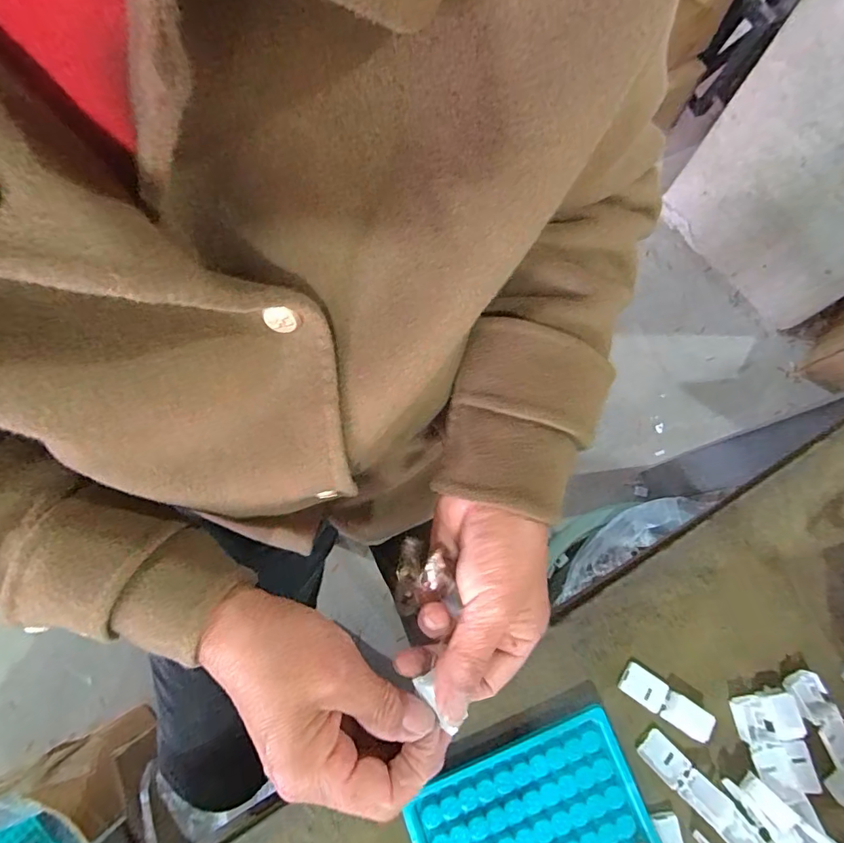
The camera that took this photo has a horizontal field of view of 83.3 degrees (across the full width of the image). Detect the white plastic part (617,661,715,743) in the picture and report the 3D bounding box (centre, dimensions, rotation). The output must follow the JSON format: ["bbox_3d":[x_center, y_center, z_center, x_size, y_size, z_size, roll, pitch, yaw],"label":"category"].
[{"bbox_3d":[0.151,0.174,0.294,0.054,0.011,0.020,34,77,9],"label":"white plastic part"}]

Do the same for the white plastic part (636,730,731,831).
[{"bbox_3d":[0.156,0.213,0.283,0.055,0.010,0.020,44,78,11],"label":"white plastic part"}]

